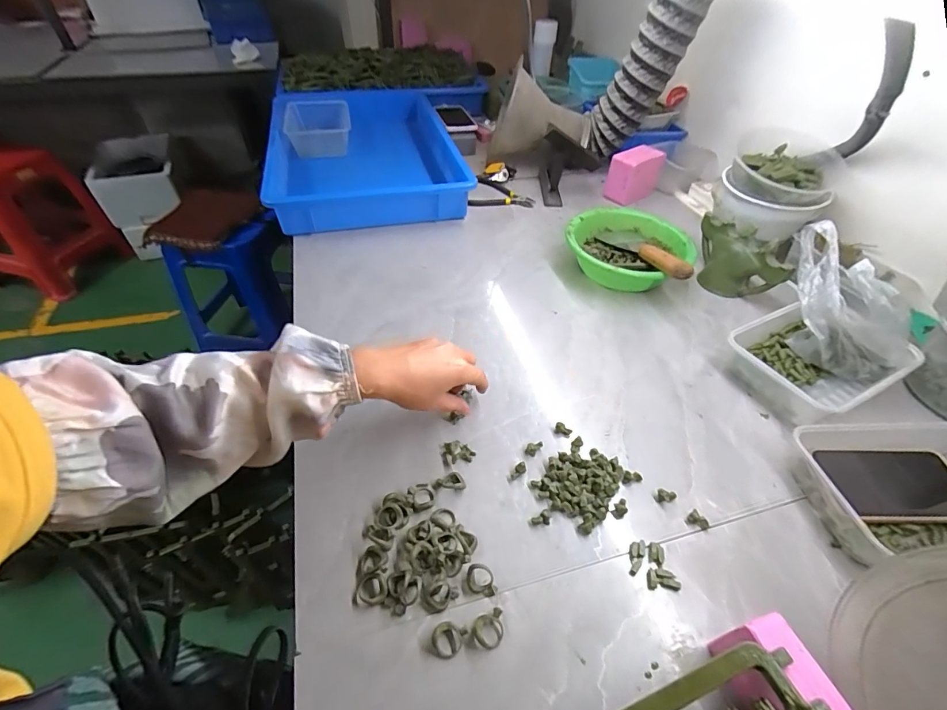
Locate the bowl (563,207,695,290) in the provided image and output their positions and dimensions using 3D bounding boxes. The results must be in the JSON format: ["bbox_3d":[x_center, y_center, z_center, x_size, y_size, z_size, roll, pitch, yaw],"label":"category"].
[{"bbox_3d":[0.259,-0.173,0.735,0.199,0.066,0.189,2,46,-2],"label":"bowl"}]

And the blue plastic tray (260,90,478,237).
[{"bbox_3d":[-0.240,-0.453,0.952,0.368,0.080,0.561,-8,47,-12],"label":"blue plastic tray"}]

